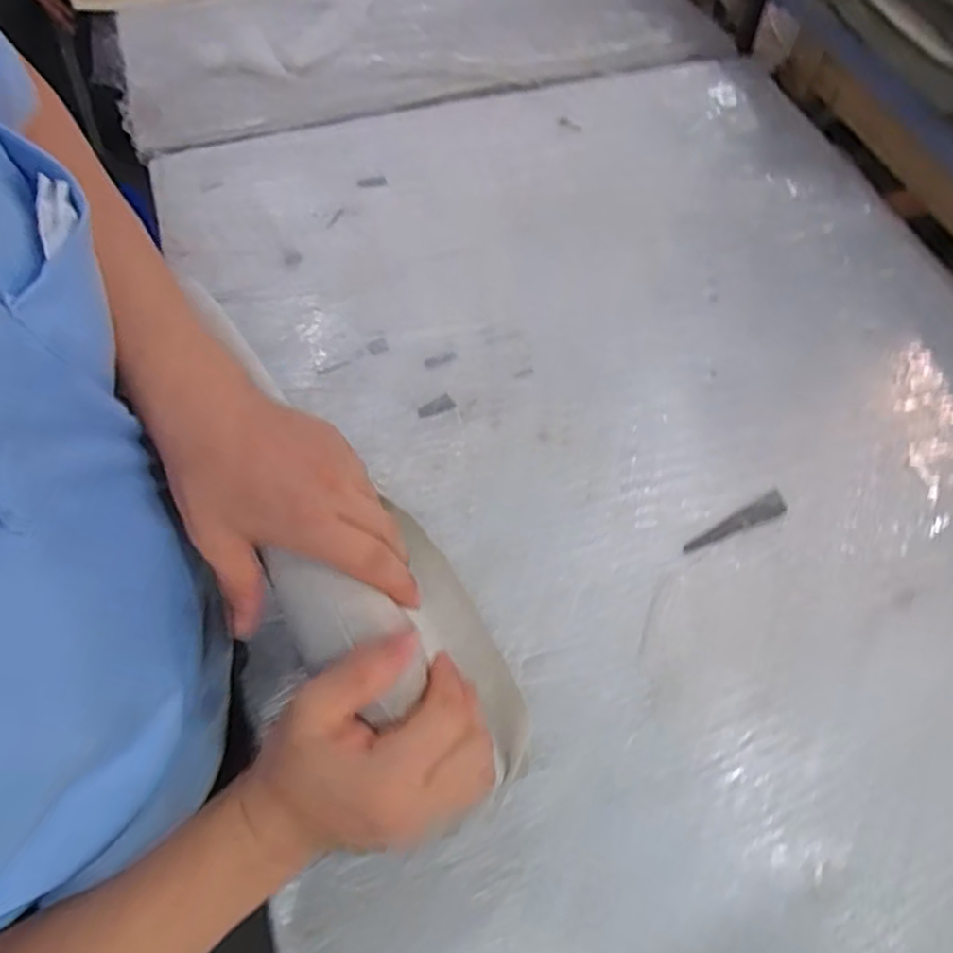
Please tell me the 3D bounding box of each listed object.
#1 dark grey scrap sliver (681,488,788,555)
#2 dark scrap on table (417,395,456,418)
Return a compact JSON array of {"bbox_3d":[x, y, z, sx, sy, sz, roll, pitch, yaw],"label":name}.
[{"bbox_3d":[0.329,0.061,0.831,0.151,0.007,0.028,-23,65,-14],"label":"dark grey scrap sliver"},{"bbox_3d":[-0.057,-0.095,0.905,0.051,0.006,0.024,-21,65,-12],"label":"dark scrap on table"}]

